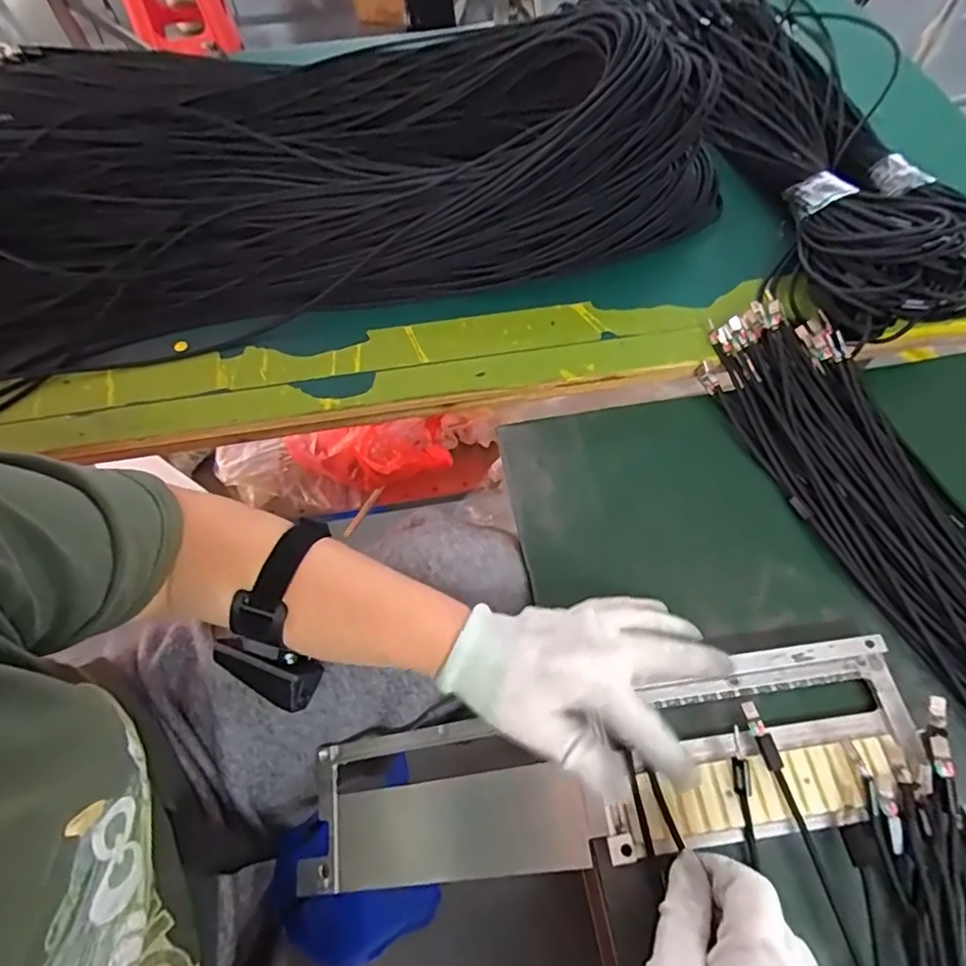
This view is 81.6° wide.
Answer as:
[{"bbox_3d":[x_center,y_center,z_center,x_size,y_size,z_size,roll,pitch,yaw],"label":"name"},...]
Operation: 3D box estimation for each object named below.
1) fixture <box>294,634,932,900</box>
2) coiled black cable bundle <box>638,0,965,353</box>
[{"bbox_3d":[0.069,0.181,0.351,0.396,0.045,0.096,-14,62,5],"label":"fixture"},{"bbox_3d":[0.324,-0.398,0.599,0.213,0.077,0.608,-13,62,-6],"label":"coiled black cable bundle"}]

